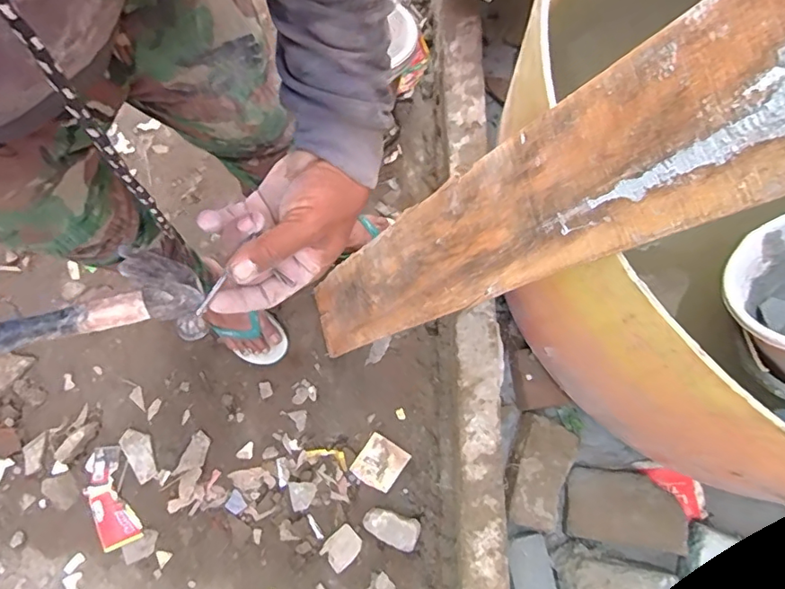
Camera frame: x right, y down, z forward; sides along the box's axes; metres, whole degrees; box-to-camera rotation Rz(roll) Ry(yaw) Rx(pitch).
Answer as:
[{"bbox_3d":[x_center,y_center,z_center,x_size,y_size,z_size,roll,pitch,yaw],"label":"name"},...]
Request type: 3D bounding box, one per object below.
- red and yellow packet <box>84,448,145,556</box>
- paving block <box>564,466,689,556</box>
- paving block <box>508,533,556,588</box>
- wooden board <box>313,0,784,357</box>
[{"bbox_3d":[-0.605,0.432,1.139,0.091,0.009,0.209,-19,78,-4],"label":"red and yellow packet"},{"bbox_3d":[0.412,0.380,0.938,0.206,0.051,0.128,5,77,2],"label":"paving block"},{"bbox_3d":[0.243,0.497,0.924,0.079,0.040,0.152,-9,77,-1],"label":"paving block"},{"bbox_3d":[0.091,-0.067,0.739,0.016,0.975,0.165,-13,83,-32],"label":"wooden board"}]

